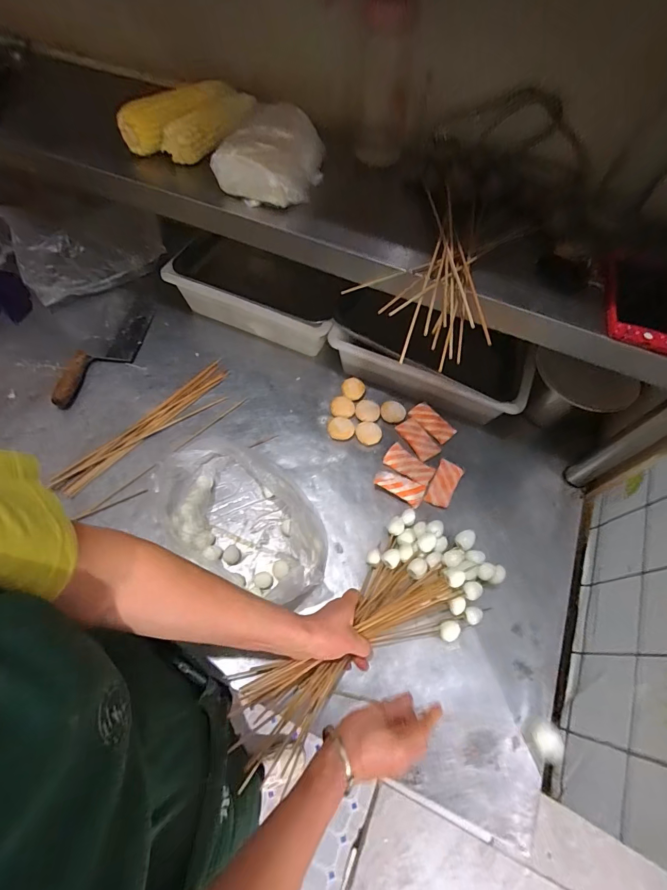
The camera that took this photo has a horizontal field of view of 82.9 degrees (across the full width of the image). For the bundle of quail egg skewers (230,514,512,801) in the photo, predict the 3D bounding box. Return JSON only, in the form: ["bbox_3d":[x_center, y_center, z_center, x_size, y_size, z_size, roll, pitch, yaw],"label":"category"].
[{"bbox_3d":[0.046,0.234,0.492,0.371,0.072,0.169,-33,68,-20],"label":"bundle of quail egg skewers"}]

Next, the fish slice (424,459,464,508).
[{"bbox_3d":[0.184,0.066,0.629,0.041,0.008,0.083,28,64,12],"label":"fish slice"}]

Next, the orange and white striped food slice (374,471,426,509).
[{"bbox_3d":[0.108,0.067,0.618,0.080,0.019,0.040,25,64,11],"label":"orange and white striped food slice"}]

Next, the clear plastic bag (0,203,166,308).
[{"bbox_3d":[-0.454,-0.330,0.645,0.309,0.131,0.079,-19,64,-12],"label":"clear plastic bag"}]

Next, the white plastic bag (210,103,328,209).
[{"bbox_3d":[-0.076,-0.364,0.481,0.113,0.066,0.111,16,63,7],"label":"white plastic bag"}]

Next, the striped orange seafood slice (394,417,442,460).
[{"bbox_3d":[0.148,-0.012,0.663,0.039,0.007,0.081,-31,67,-17],"label":"striped orange seafood slice"}]

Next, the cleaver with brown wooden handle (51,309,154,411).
[{"bbox_3d":[-0.402,-0.157,0.673,0.065,0.022,0.232,37,65,-6],"label":"cleaver with brown wooden handle"}]

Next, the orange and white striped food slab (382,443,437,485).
[{"bbox_3d":[0.128,0.034,0.641,0.084,0.004,0.045,34,66,15],"label":"orange and white striped food slab"}]

